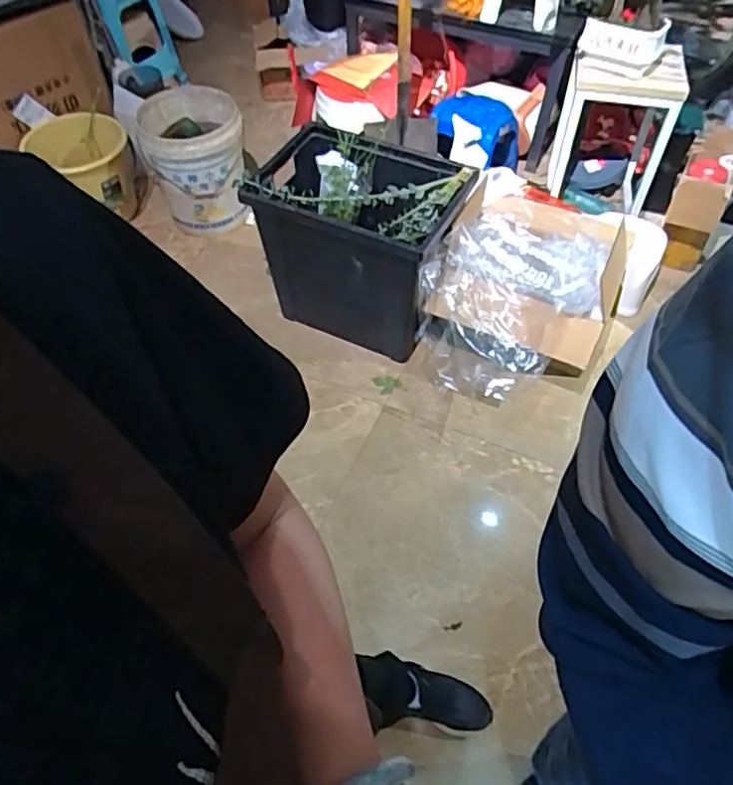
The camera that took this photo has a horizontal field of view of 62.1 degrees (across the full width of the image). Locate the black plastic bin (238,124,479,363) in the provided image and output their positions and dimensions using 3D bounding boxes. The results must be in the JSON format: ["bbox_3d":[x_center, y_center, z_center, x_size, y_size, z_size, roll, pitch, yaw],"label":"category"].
[{"bbox_3d":[-0.020,-0.388,1.603,0.486,0.431,0.330,21,57,16],"label":"black plastic bin"}]

